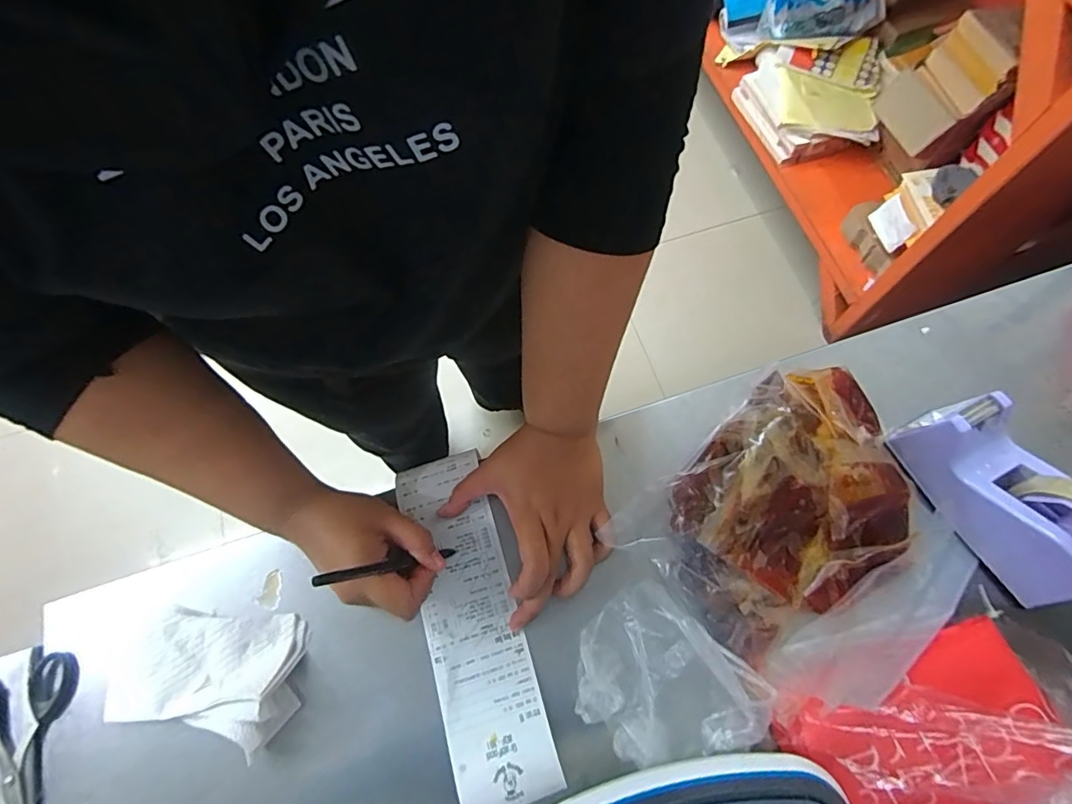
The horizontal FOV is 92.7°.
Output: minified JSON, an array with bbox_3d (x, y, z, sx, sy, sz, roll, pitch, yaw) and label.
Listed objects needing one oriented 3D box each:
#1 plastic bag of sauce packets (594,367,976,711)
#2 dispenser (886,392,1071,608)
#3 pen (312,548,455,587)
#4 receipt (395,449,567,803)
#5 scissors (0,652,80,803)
[{"bbox_3d":[0.228,0.101,0.415,0.254,0.064,0.225,-39,73,-11],"label":"plastic bag of sauce packets"},{"bbox_3d":[0.380,0.073,0.397,0.061,0.098,0.168,-29,72,-8],"label":"dispenser"},{"bbox_3d":[-0.105,0.122,0.387,0.013,0.137,0.008,-31,69,23],"label":"pen"},{"bbox_3d":[-0.055,0.179,0.428,0.076,0.006,0.275,-16,69,-5],"label":"receipt"},{"bbox_3d":[-0.400,0.281,0.395,0.085,0.008,0.149,-22,71,-6],"label":"scissors"}]

